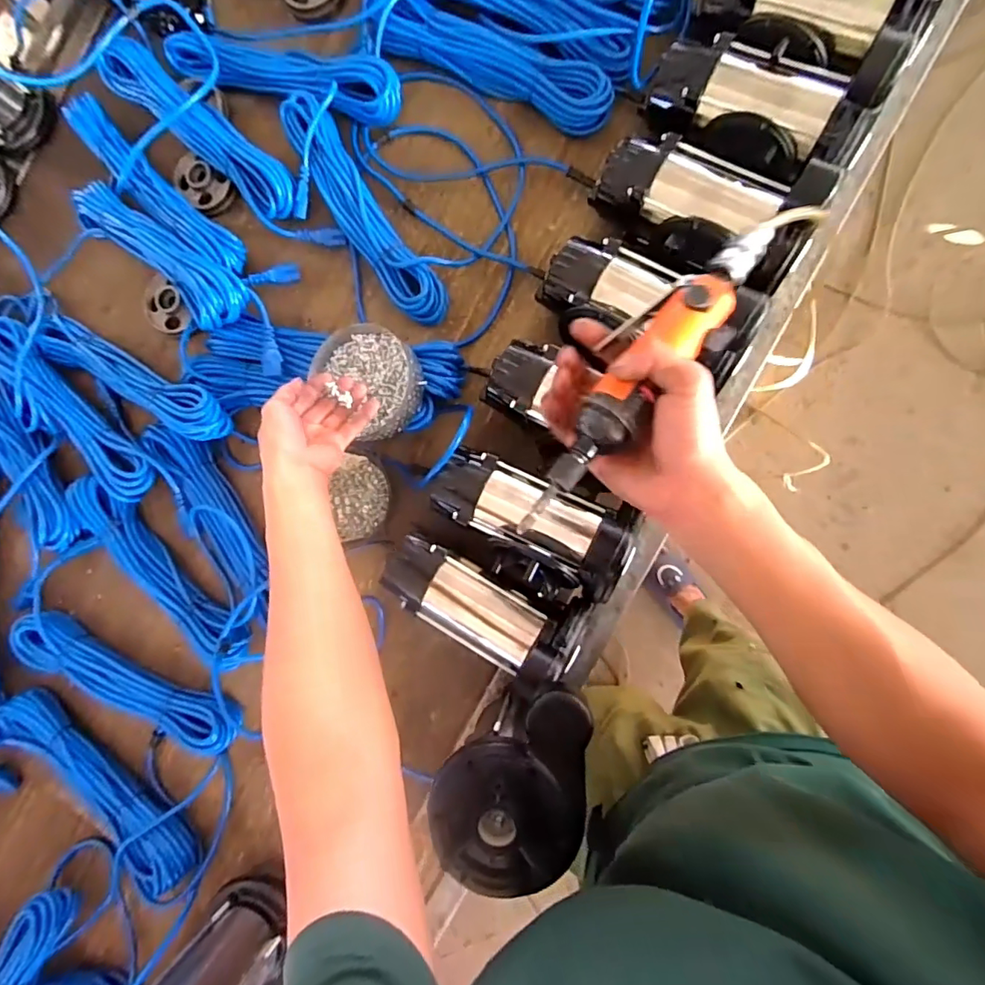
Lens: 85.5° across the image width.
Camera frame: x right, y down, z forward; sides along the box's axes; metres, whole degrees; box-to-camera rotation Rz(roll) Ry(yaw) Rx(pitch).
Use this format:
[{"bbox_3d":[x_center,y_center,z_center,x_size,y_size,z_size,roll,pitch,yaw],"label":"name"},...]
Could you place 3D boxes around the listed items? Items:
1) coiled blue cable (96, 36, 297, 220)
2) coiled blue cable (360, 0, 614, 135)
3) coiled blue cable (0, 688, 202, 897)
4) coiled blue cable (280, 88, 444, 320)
[{"bbox_3d":[-0.396,-0.491,0.728,0.358,0.046,0.071,42,94,9],"label":"coiled blue cable"},{"bbox_3d":[-0.009,-0.558,0.686,0.357,0.047,0.075,28,91,10],"label":"coiled blue cable"},{"bbox_3d":[-0.529,0.390,0.713,0.340,0.034,0.087,41,93,9],"label":"coiled blue cable"},{"bbox_3d":[-0.169,-0.365,0.702,0.071,0.044,0.348,-34,82,6],"label":"coiled blue cable"}]

